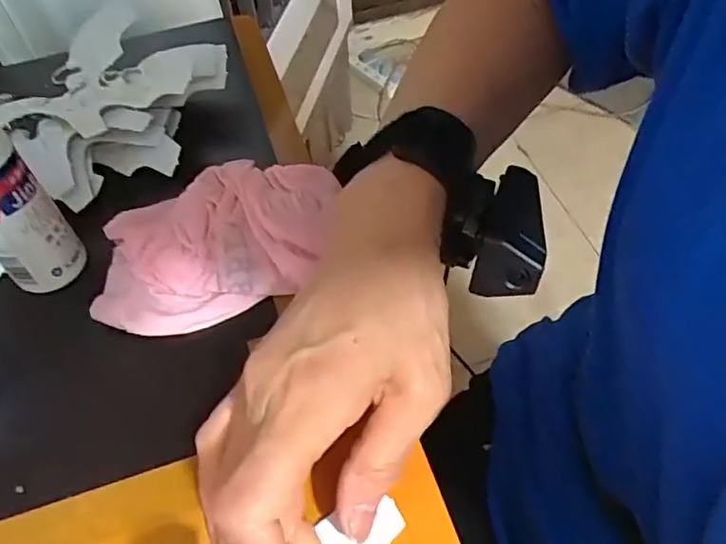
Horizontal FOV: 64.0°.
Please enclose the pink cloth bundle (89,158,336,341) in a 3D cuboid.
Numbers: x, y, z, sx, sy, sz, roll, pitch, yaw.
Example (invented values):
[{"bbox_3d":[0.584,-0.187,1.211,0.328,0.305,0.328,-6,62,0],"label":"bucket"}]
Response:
[{"bbox_3d":[-0.078,-0.021,0.317,0.123,0.019,0.102,-8,55,-1],"label":"pink cloth bundle"}]

